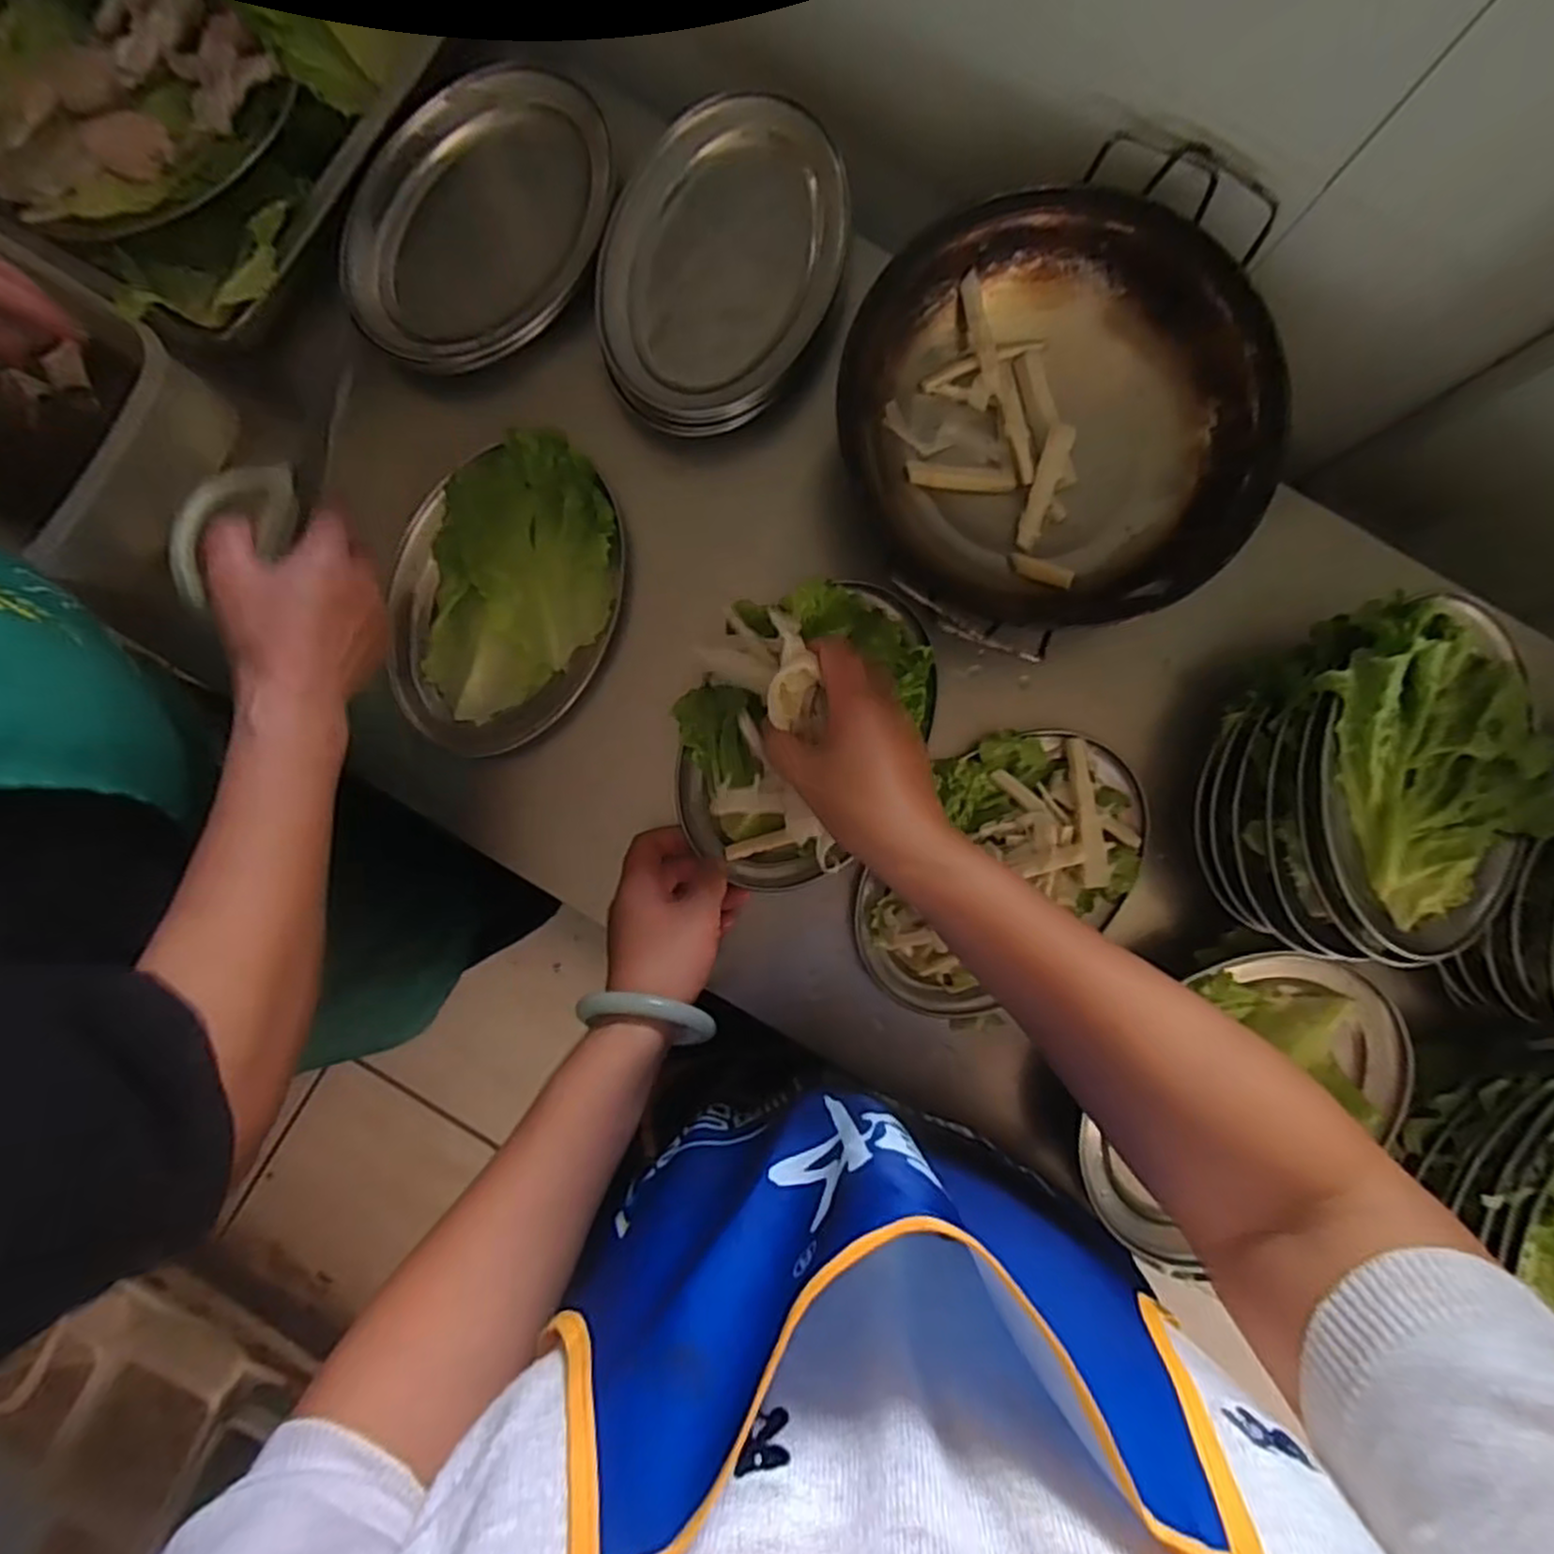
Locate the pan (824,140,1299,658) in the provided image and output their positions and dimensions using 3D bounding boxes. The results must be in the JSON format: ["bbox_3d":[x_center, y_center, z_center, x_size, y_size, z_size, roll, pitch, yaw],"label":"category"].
[{"bbox_3d":[0.168,-0.216,0.459,0.248,0.061,0.246,0,88,1],"label":"pan"}]

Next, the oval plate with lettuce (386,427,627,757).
[{"bbox_3d":[-0.184,-0.121,0.507,0.147,0.030,0.208,20,88,2],"label":"oval plate with lettuce"}]

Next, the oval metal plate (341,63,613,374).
[{"bbox_3d":[-0.195,-0.364,0.498,0.142,0.034,0.198,32,89,2],"label":"oval metal plate"}]

